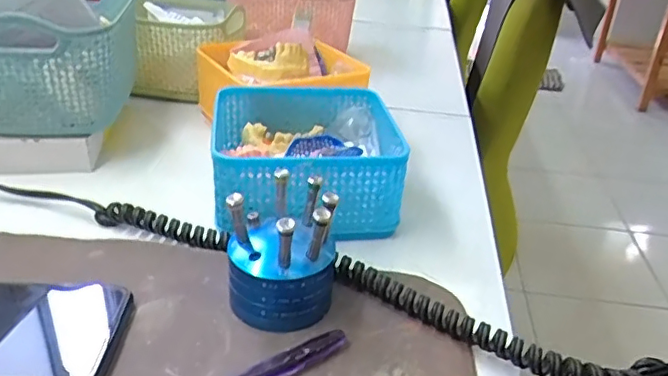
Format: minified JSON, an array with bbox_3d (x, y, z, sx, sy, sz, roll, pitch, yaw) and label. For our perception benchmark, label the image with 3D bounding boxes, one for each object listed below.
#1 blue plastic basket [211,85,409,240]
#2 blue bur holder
[{"bbox_3d":[-0.022,-0.023,0.432,0.127,0.061,0.132,-2,30,-11],"label":"blue plastic basket"},{"bbox_3d":[-0.028,0.034,0.318,0.057,0.070,0.053,3,29,-2],"label":"blue bur holder"}]

